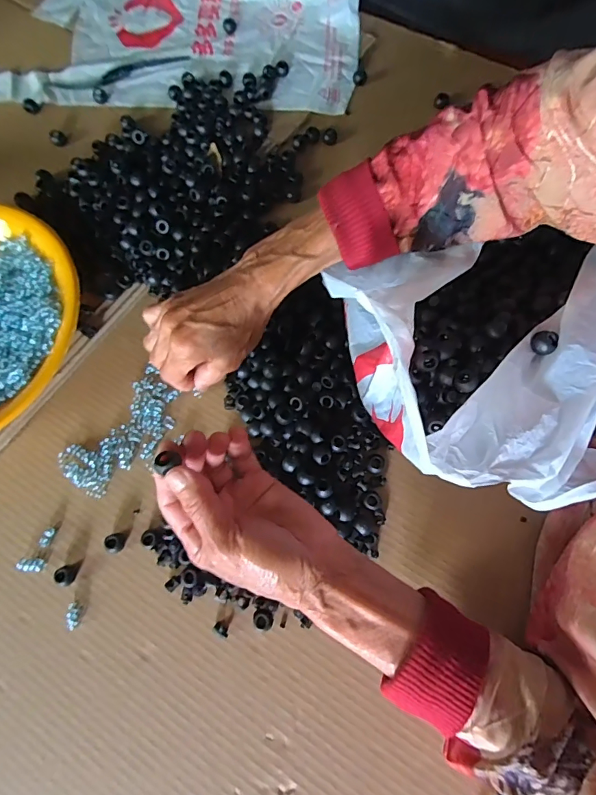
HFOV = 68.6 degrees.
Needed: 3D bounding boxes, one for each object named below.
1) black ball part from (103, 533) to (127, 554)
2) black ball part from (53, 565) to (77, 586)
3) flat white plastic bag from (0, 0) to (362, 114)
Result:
[{"bbox_3d":[-0.146,0.115,0.347,0.014,0.015,0.015,2,72,2],"label":"black ball part"},{"bbox_3d":[-0.182,0.139,0.341,0.011,0.012,0.014,-11,72,-2],"label":"black ball part"},{"bbox_3d":[-0.159,-0.444,0.506,0.461,0.047,0.244,6,73,4],"label":"flat white plastic bag"}]

